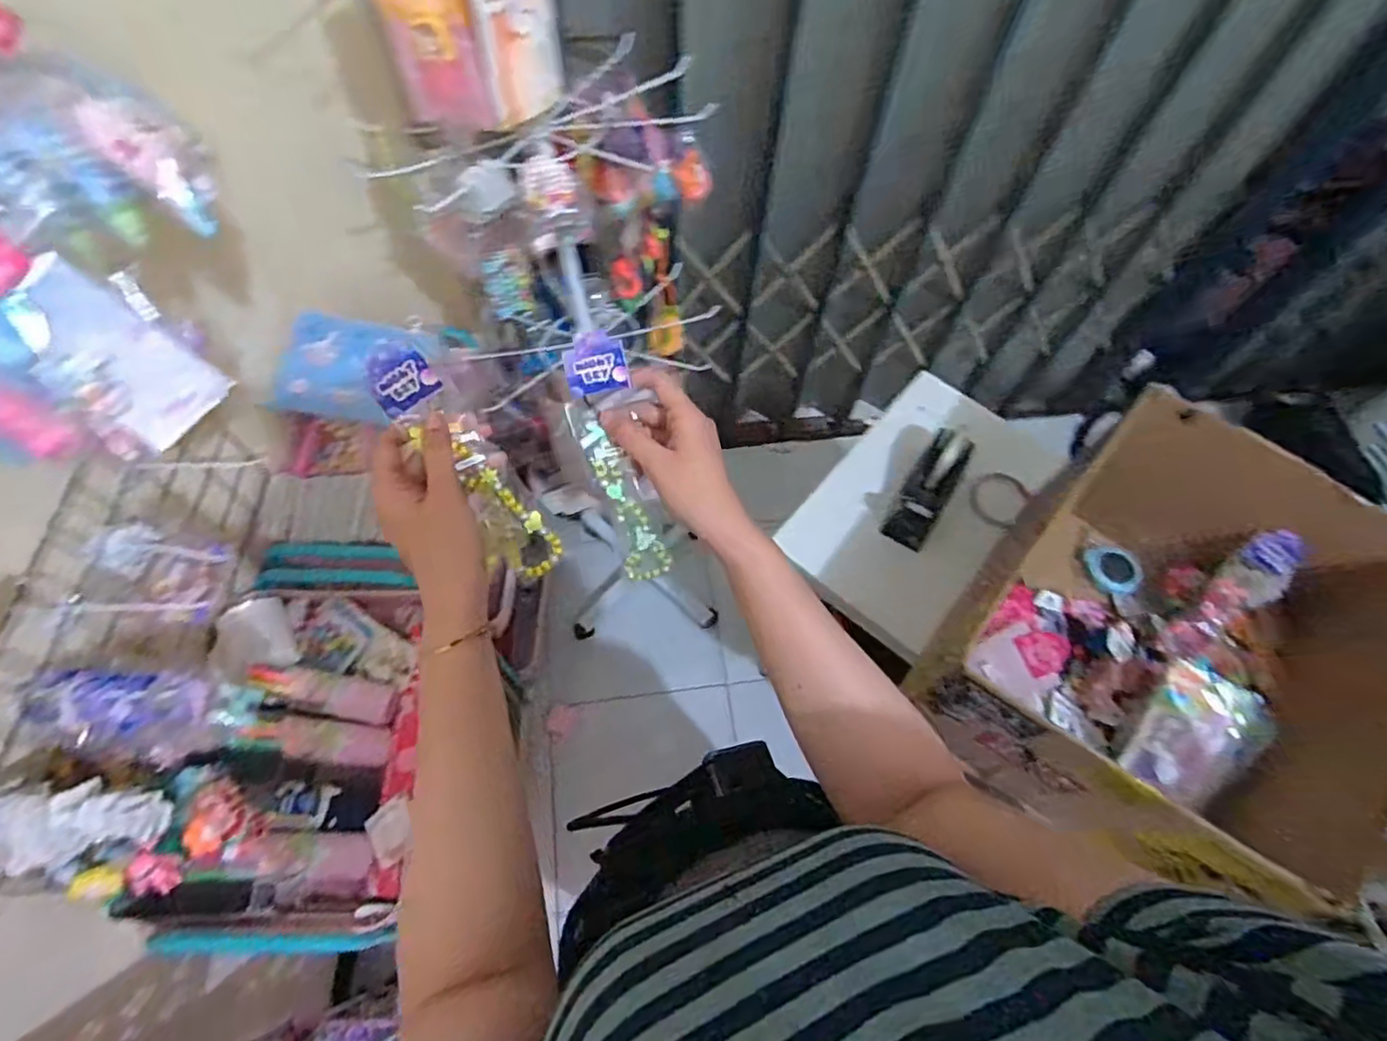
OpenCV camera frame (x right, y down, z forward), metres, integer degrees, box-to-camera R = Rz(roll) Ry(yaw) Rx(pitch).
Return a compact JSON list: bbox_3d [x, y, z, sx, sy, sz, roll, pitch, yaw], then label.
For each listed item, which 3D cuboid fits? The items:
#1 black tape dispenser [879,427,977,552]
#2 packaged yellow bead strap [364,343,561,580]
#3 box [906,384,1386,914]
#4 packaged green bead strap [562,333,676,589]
[{"bbox_3d":[0.318,-0.047,0.879,0.065,0.058,0.166,28,86,12],"label":"black tape dispenser"},{"bbox_3d":[-0.156,-0.034,0.469,0.047,0.189,0.015,-40,28,-20],"label":"packaged yellow bead strap"},{"bbox_3d":[0.506,0.129,0.709,0.340,0.234,0.456,41,68,17],"label":"box"},{"bbox_3d":[-0.055,-0.040,0.489,0.045,0.188,0.018,-18,22,-11],"label":"packaged green bead strap"}]

